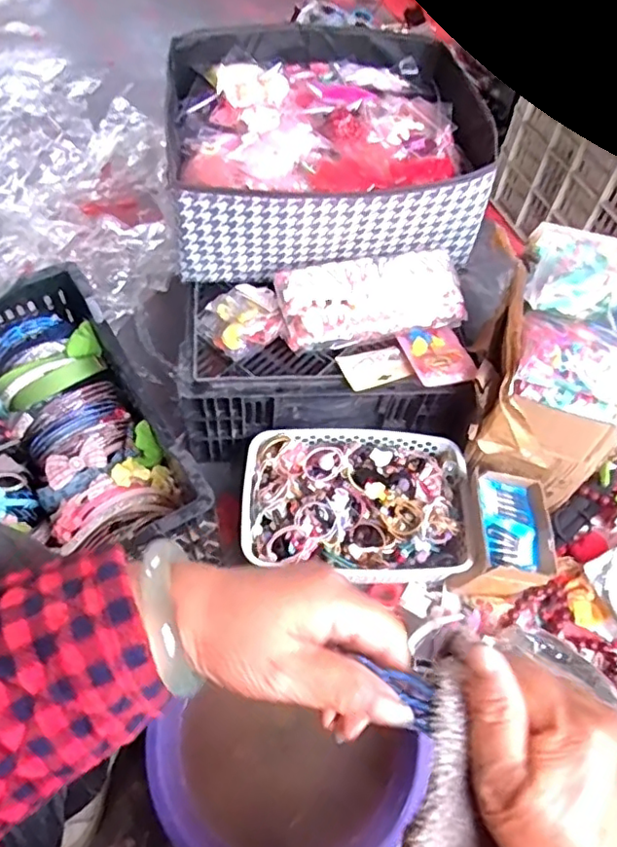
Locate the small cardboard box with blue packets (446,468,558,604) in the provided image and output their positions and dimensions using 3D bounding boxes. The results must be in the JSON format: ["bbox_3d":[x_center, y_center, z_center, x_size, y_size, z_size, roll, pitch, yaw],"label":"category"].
[{"bbox_3d":[0.252,0.144,0.781,0.112,0.091,0.143,12,59,3],"label":"small cardboard box with blue packets"}]

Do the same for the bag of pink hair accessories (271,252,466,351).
[{"bbox_3d":[0.077,-0.156,0.768,0.234,0.070,0.100,-9,60,-10],"label":"bag of pink hair accessories"}]

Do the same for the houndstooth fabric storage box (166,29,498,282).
[{"bbox_3d":[0.021,-0.379,0.828,0.400,0.160,0.363,-4,59,-7],"label":"houndstooth fabric storage box"}]

